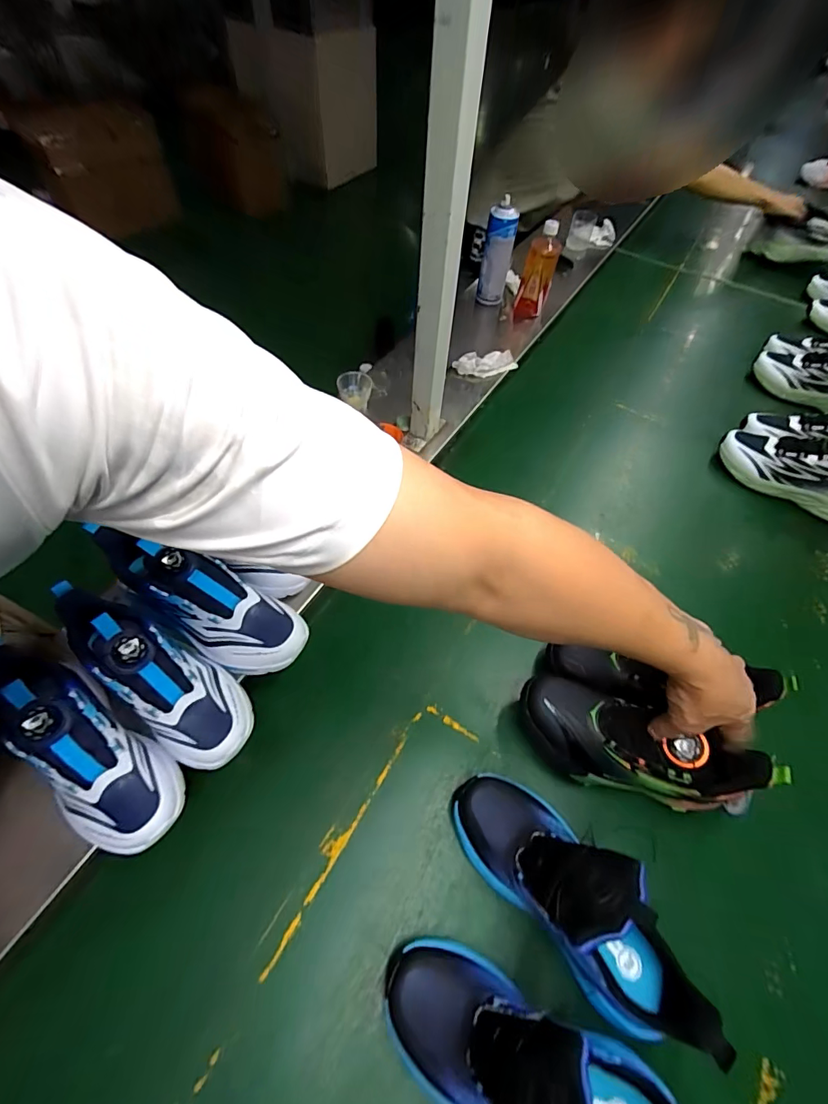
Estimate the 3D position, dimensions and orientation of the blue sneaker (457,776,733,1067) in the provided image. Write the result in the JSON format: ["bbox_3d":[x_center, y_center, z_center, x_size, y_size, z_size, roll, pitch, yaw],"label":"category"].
[{"bbox_3d":[0.140,0.311,0.410,0.097,0.153,0.247,-29,62,-22],"label":"blue sneaker"}]

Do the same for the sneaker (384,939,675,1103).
[{"bbox_3d":[0.090,0.407,0.338,0.248,0.152,0.096,25,58,12],"label":"sneaker"}]

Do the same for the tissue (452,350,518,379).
[{"bbox_3d":[0.151,-0.388,0.936,0.137,0.032,0.049,-6,56,-8],"label":"tissue"}]

